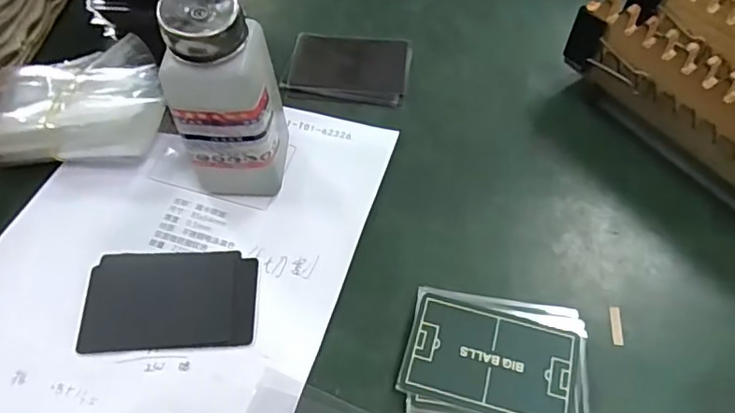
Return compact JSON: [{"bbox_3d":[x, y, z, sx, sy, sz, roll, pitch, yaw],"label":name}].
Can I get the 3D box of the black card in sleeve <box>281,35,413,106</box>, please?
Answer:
[{"bbox_3d":[-0.013,-0.105,0.421,0.088,0.004,0.066,9,58,-1],"label":"black card in sleeve"}]

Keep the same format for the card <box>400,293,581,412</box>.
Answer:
[{"bbox_3d":[0.064,0.078,0.290,0.083,0.004,0.052,14,60,9],"label":"card"}]

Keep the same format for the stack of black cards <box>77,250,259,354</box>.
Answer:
[{"bbox_3d":[-0.113,0.052,0.326,0.098,0.005,0.060,-4,59,-1],"label":"stack of black cards"}]

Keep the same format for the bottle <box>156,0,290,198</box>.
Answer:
[{"bbox_3d":[-0.081,-0.070,0.323,0.060,0.133,0.074,1,59,2],"label":"bottle"}]

